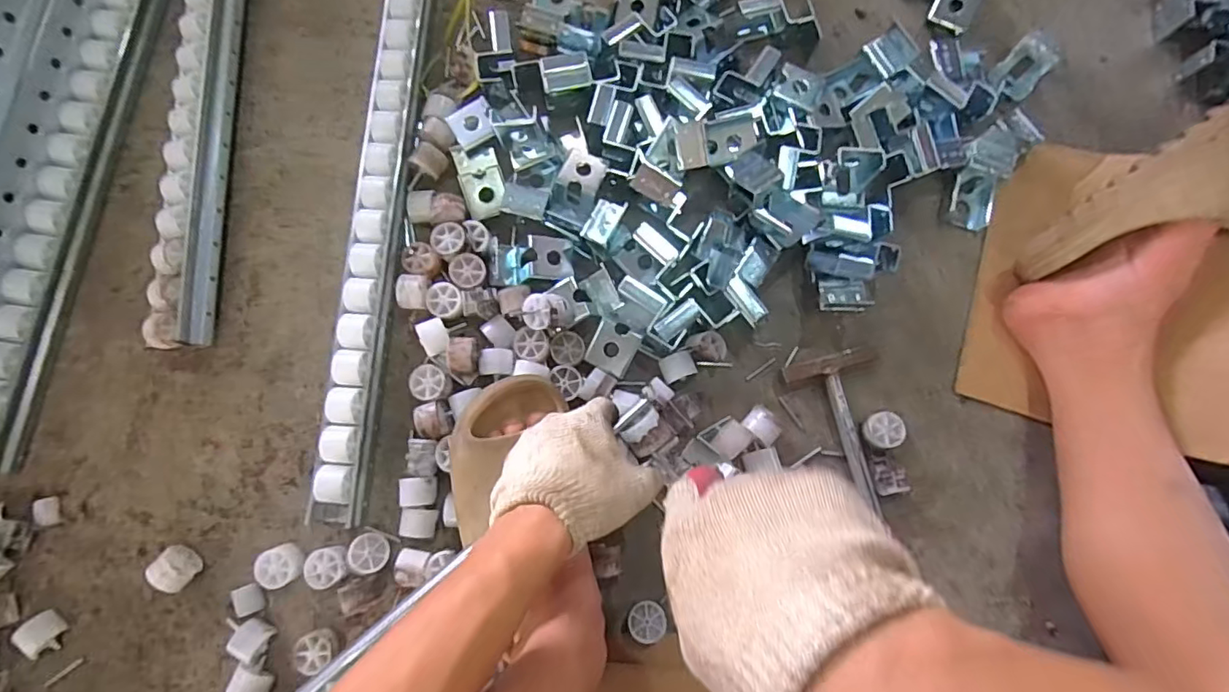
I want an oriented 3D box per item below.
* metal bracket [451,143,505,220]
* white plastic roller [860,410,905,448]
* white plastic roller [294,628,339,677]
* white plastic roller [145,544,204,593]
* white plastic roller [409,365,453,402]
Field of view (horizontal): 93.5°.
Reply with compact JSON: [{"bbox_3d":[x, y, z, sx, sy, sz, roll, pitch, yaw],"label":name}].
[{"bbox_3d":[-0.140,-0.176,0.609,0.043,0.024,0.082,-18,79,-5],"label":"metal bracket"},{"bbox_3d":[0.266,0.084,0.574,0.034,0.024,0.035,-7,79,-3],"label":"white plastic roller"},{"bbox_3d":[-0.267,0.274,0.524,0.032,0.029,0.033,0,78,-1],"label":"white plastic roller"},{"bbox_3d":[-0.399,0.204,0.529,0.029,0.038,0.033,23,79,3],"label":"white plastic roller"},{"bbox_3d":[-0.181,0.038,0.573,0.037,0.025,0.034,0,78,-1],"label":"white plastic roller"}]

